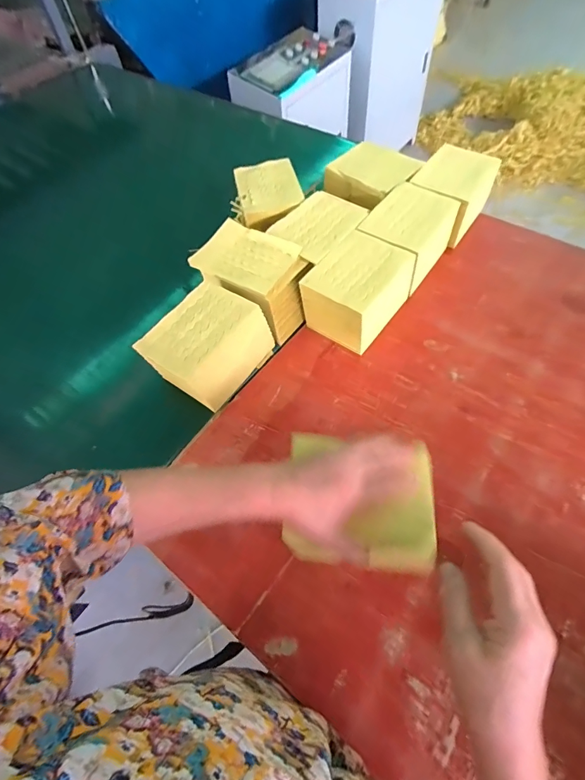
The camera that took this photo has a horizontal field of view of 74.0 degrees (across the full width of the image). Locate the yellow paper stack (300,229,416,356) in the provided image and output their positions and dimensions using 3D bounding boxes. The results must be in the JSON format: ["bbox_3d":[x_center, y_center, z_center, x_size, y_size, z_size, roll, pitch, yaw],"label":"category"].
[{"bbox_3d":[0.109,-0.165,0.664,0.119,0.121,0.167,32,66,23],"label":"yellow paper stack"}]

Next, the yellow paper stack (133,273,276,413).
[{"bbox_3d":[-0.134,-0.072,0.618,0.118,0.111,0.173,32,66,23],"label":"yellow paper stack"}]

